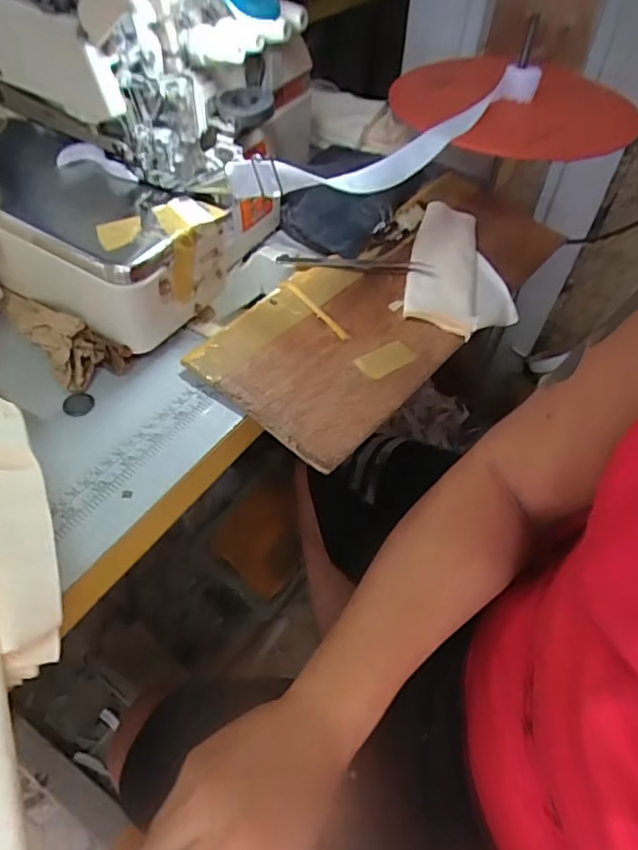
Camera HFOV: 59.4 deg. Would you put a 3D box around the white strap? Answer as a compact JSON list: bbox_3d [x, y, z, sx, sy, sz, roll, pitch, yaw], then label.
[{"bbox_3d":[0.077,-0.244,0.479,0.351,0.053,0.031,-32,58,-27],"label":"white strap"}]

